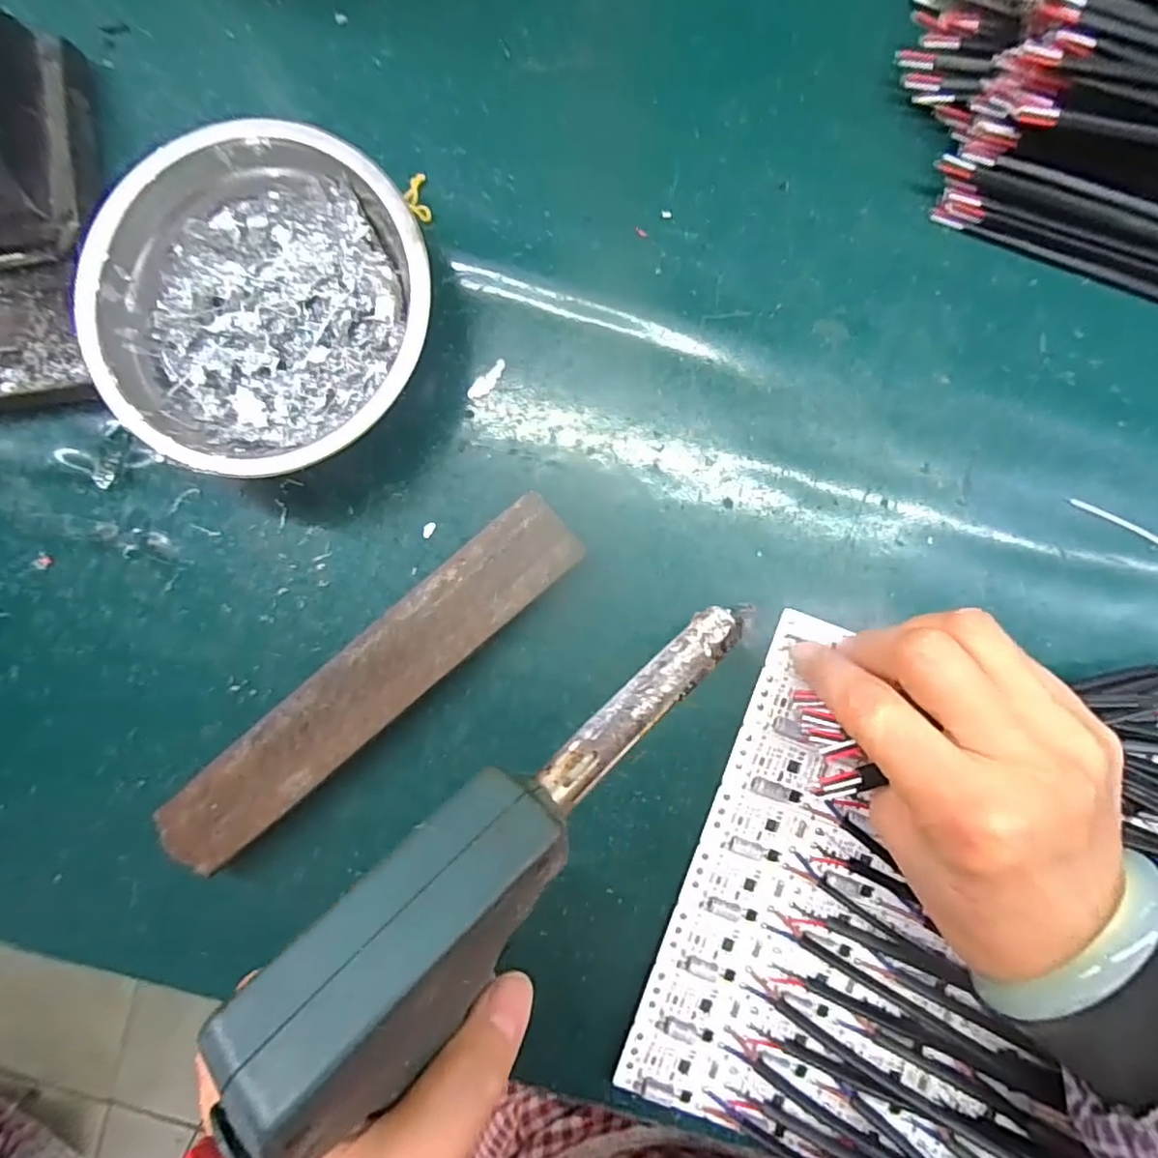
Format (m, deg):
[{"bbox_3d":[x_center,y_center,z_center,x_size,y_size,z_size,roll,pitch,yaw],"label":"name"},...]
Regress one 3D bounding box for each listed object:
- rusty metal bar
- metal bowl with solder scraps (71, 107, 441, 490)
[{"bbox_3d":[-0.082,0.042,0.251,0.197,0.018,0.033,-41,88,1],"label":"rusty metal bar"},{"bbox_3d":[-0.118,-0.102,0.243,0.124,0.040,0.124,0,89,2],"label":"metal bowl with solder scraps"}]

